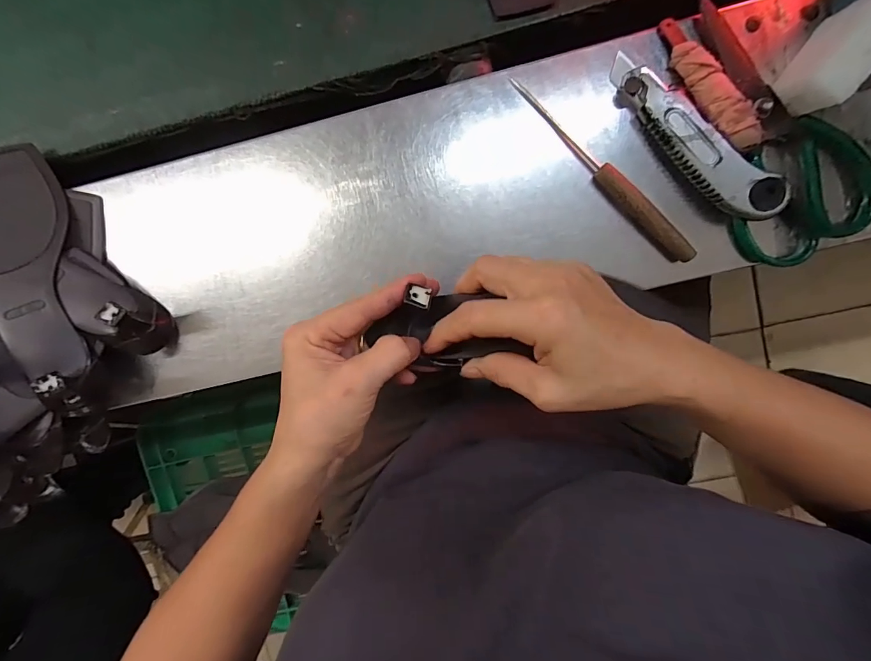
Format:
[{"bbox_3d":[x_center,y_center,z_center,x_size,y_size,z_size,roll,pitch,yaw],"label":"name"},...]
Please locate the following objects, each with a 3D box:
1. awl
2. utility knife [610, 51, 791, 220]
[{"bbox_3d":[0.131,-0.123,0.324,0.016,0.017,0.190,-44,91,7],"label":"awl"},{"bbox_3d":[0.192,-0.144,0.306,0.033,0.017,0.159,-43,92,7],"label":"utility knife"}]

